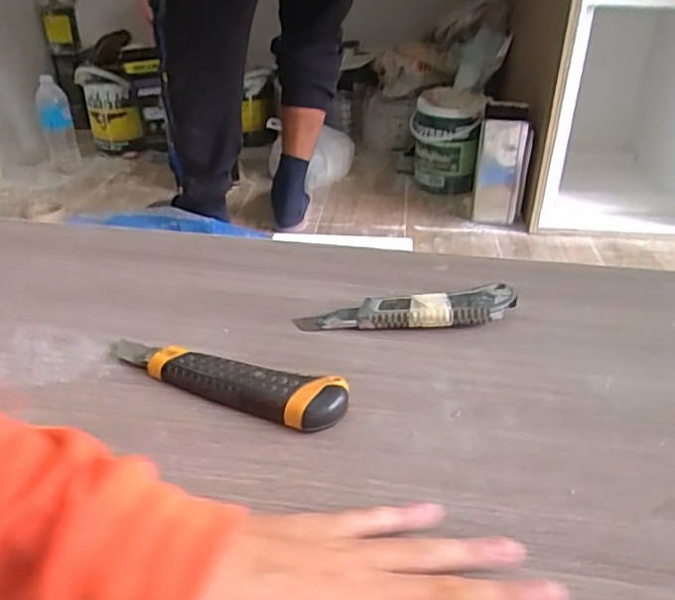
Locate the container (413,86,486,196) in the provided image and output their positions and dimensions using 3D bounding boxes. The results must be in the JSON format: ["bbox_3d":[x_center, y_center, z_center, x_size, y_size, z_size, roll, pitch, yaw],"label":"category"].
[{"bbox_3d":[0.269,-0.389,1.511,0.152,0.219,0.190,5,32,10],"label":"container"}]

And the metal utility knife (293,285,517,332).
[{"bbox_3d":[0.053,0.009,0.451,0.162,0.021,0.030,-2,32,-2],"label":"metal utility knife"}]

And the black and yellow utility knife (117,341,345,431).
[{"bbox_3d":[-0.079,0.049,0.389,0.175,0.022,0.032,12,34,20],"label":"black and yellow utility knife"}]

